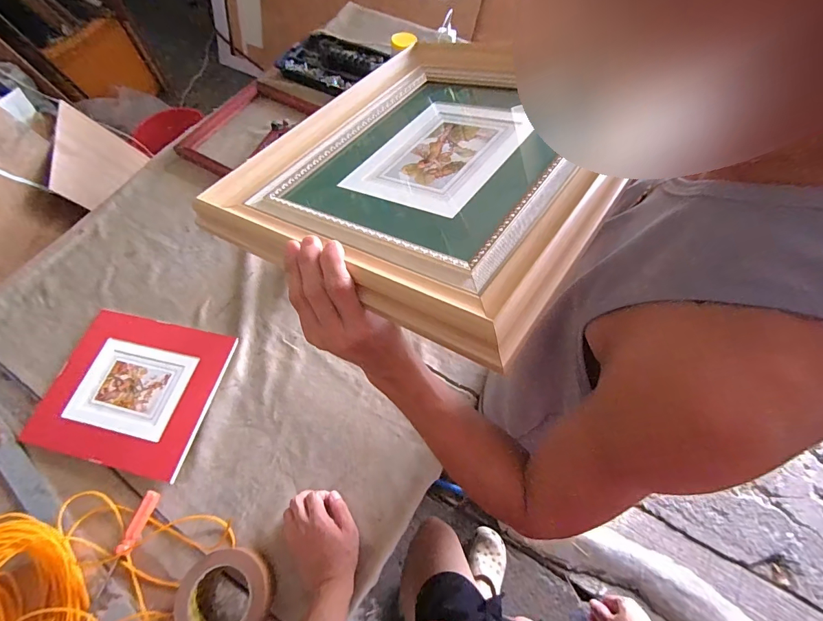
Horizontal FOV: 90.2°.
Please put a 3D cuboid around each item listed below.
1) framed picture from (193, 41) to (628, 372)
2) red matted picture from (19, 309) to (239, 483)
[{"bbox_3d":[0.033,-0.177,0.428,0.370,0.031,0.415,25,58,30],"label":"framed picture"},{"bbox_3d":[-0.476,0.130,0.697,0.279,0.014,0.242,14,64,3],"label":"red matted picture"}]

